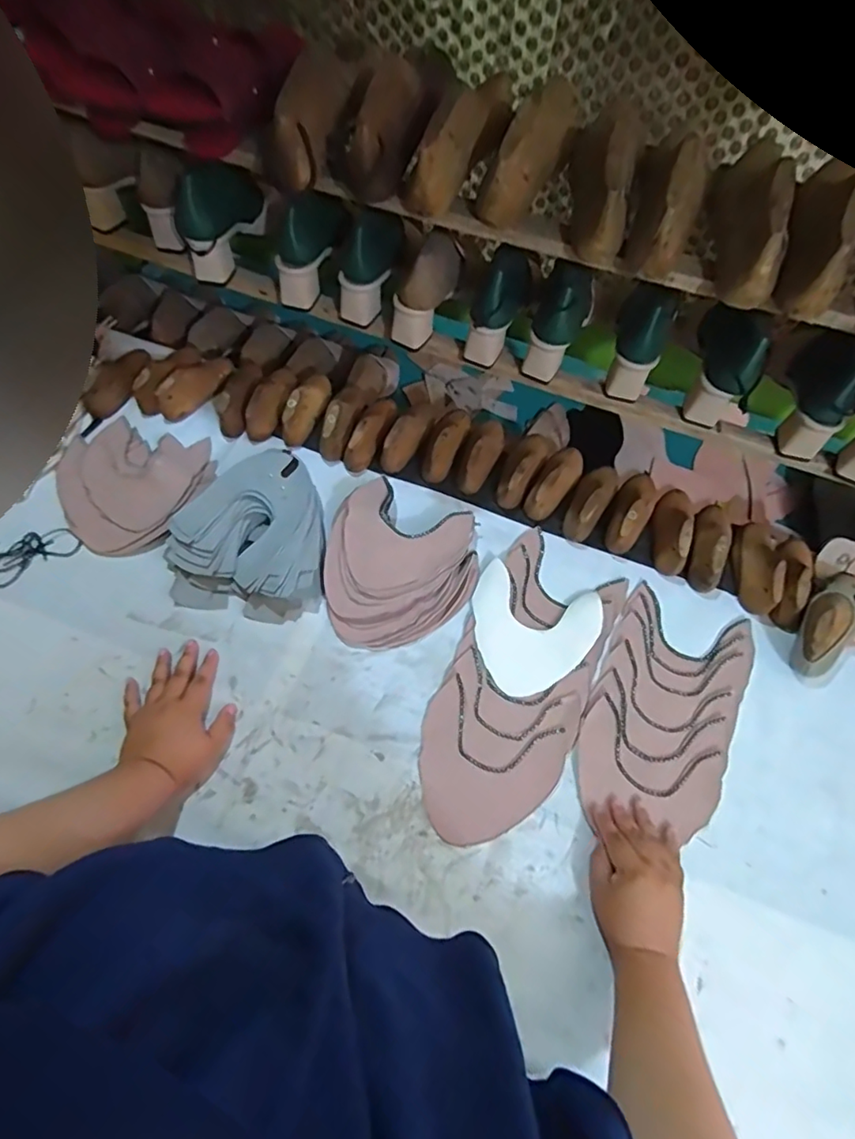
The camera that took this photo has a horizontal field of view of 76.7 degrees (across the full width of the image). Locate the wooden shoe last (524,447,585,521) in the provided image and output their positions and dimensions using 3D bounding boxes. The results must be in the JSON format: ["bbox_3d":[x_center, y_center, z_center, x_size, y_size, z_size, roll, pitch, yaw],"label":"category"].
[{"bbox_3d":[0.187,-0.132,0.781,0.052,0.046,0.137,32,68,13],"label":"wooden shoe last"}]

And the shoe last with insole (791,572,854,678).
[{"bbox_3d":[0.510,0.065,0.682,0.064,0.059,0.146,37,69,15],"label":"shoe last with insole"}]

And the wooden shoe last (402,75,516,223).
[{"bbox_3d":[0.037,-0.480,0.596,0.057,0.082,0.215,25,67,10],"label":"wooden shoe last"}]

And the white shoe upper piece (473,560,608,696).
[{"bbox_3d":[0.135,0.083,0.693,0.163,0.010,0.158,16,65,6],"label":"white shoe upper piece"}]

